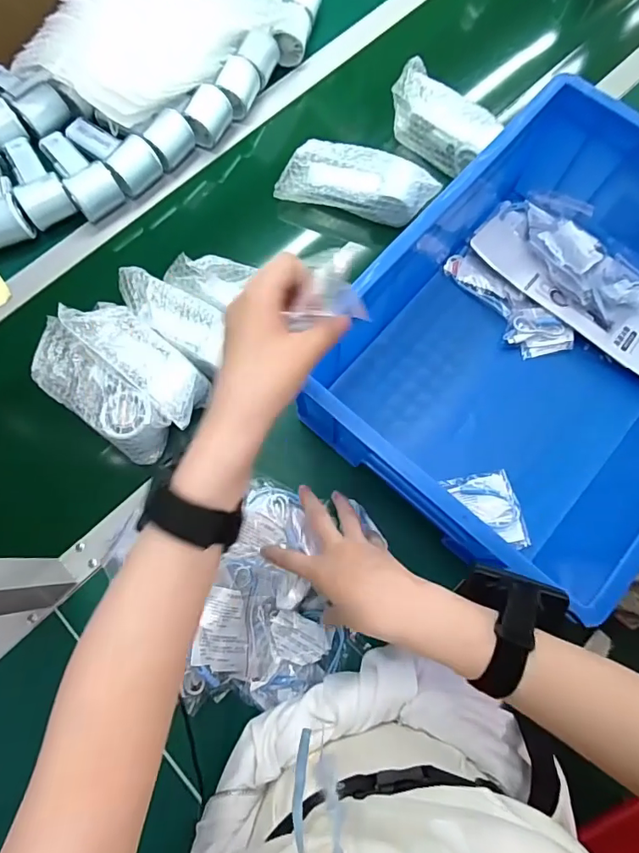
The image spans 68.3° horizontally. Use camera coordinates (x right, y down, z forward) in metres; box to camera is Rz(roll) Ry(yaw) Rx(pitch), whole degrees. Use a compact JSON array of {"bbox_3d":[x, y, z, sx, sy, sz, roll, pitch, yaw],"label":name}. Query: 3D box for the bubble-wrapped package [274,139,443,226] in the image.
[{"bbox_3d":[0.051,-0.328,0.634,0.202,0.048,0.072,16,77,5],"label":"bubble-wrapped package"}]

